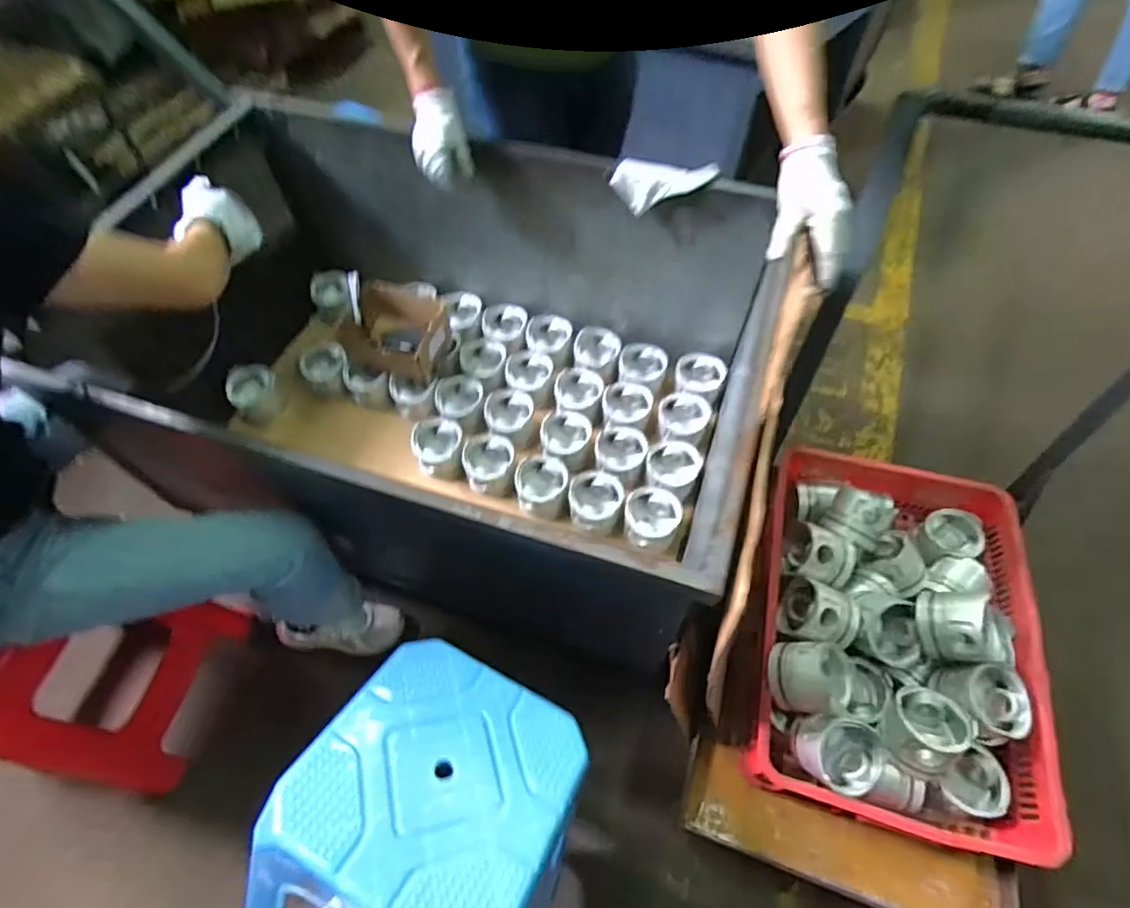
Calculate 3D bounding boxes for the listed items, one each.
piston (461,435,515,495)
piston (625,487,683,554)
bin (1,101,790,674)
[{"bbox_3d":[-0.157,0.019,1.197,0.103,0.084,0.108,1,57,0],"label":"piston"},{"bbox_3d":[0.169,0.129,1.119,0.104,0.072,0.116,28,61,17],"label":"piston"},{"bbox_3d":[-0.228,-0.107,1.205,1.127,0.794,0.764,16,59,10],"label":"bin"}]

